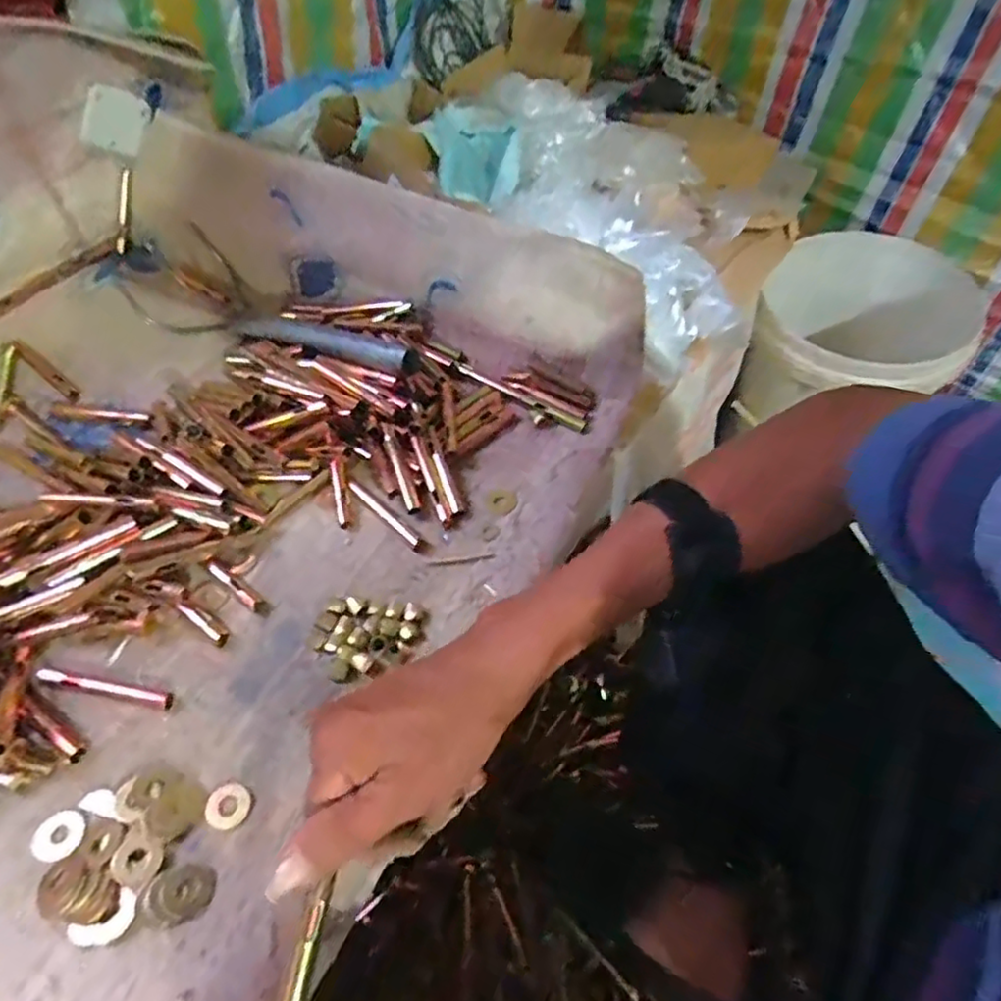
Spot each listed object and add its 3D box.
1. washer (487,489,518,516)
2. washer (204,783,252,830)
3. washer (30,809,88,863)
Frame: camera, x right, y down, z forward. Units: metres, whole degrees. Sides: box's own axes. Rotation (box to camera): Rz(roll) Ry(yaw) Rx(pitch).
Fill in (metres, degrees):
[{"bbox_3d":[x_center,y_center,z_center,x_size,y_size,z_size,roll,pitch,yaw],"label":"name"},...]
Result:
[{"bbox_3d":[0.001,0.001,0.510,0.026,0.004,0.024,-3,61,6],"label":"washer"},{"bbox_3d":[-0.154,0.173,0.362,0.023,0.004,0.024,3,53,-4],"label":"washer"},{"bbox_3d":[-0.244,0.184,0.353,0.026,0.004,0.026,3,53,-4],"label":"washer"}]

